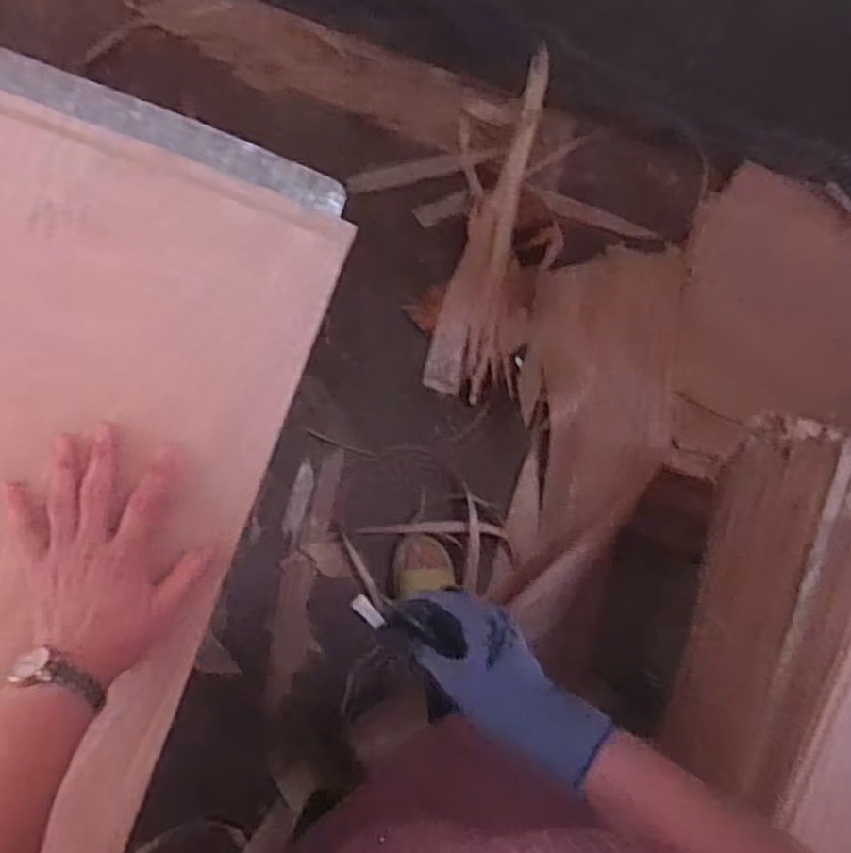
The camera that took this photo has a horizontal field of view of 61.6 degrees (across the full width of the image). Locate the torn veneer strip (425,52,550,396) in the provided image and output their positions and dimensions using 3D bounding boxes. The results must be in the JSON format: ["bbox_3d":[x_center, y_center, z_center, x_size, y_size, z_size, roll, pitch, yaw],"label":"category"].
[{"bbox_3d":[0.132,-0.329,1.235,0.144,0.070,0.566,12,101,-3],"label":"torn veneer strip"}]

